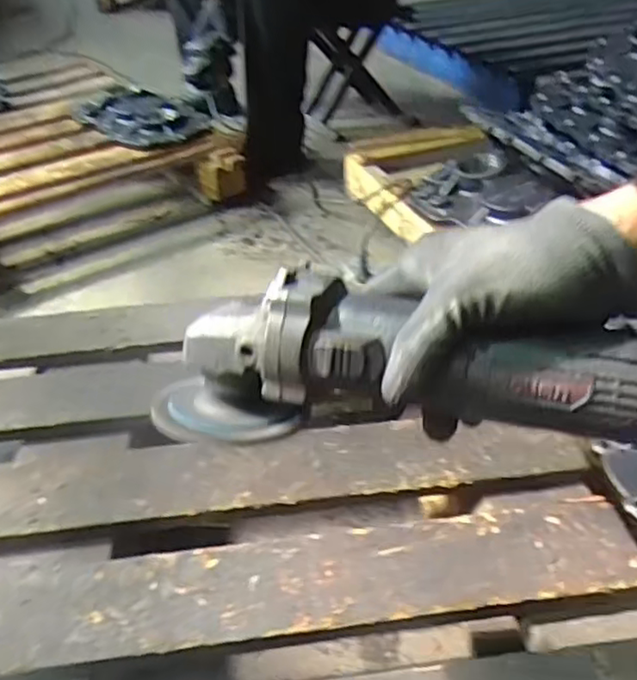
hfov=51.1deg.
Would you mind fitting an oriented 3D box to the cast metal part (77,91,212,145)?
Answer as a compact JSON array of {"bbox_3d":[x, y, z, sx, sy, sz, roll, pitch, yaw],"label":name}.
[{"bbox_3d":[-0.379,-0.485,1.430,0.280,0.043,0.298,-7,36,-8],"label":"cast metal part"}]

